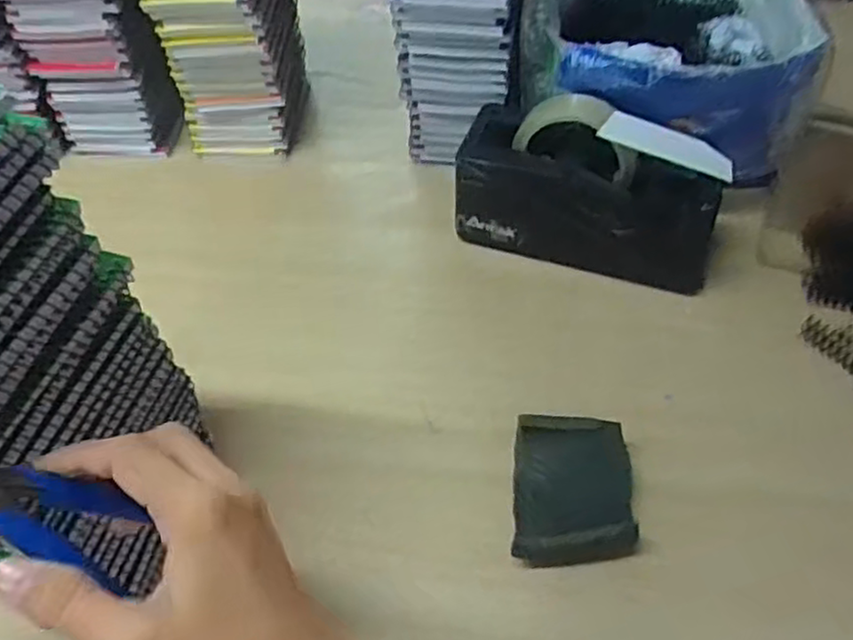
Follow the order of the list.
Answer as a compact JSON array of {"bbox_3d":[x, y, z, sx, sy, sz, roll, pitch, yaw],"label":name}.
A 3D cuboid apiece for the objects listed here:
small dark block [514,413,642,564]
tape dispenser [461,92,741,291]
[{"bbox_3d":[0.091,0.105,0.442,0.071,0.023,0.090,3,52,6],"label":"small dark block"},{"bbox_3d":[0.121,-0.102,0.542,0.203,0.104,0.077,17,55,16],"label":"tape dispenser"}]

